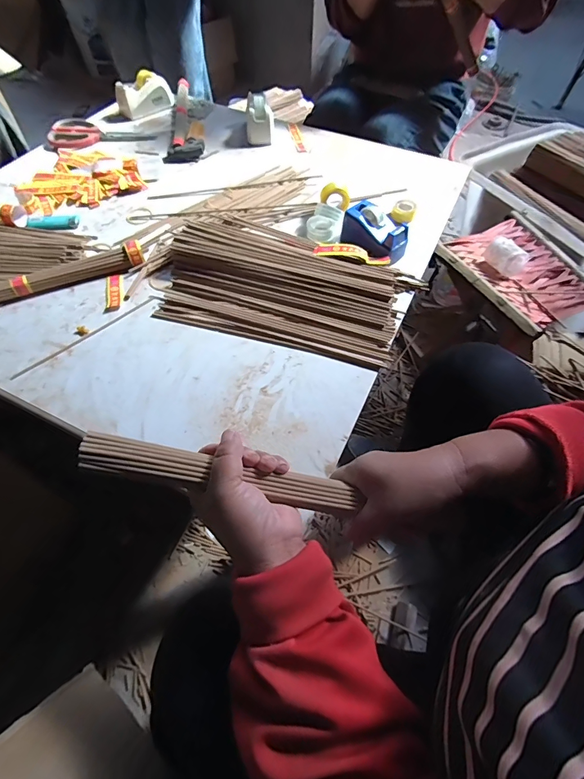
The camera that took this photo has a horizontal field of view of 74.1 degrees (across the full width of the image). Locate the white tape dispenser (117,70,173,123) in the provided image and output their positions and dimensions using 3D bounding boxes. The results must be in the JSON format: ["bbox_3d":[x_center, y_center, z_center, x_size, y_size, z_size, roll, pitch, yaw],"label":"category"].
[{"bbox_3d":[-0.319,-0.650,0.851,0.057,0.058,0.123,38,64,21],"label":"white tape dispenser"}]

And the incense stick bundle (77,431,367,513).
[{"bbox_3d":[-0.052,0.068,0.309,0.217,0.009,0.029,14,57,-8],"label":"incense stick bundle"}]

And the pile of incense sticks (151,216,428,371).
[{"bbox_3d":[-0.011,-0.158,0.554,0.337,0.030,0.215,15,58,8],"label":"pile of incense sticks"}]

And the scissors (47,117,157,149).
[{"bbox_3d":[-0.396,-0.538,0.799,0.201,0.021,0.095,-15,59,-11],"label":"scissors"}]

